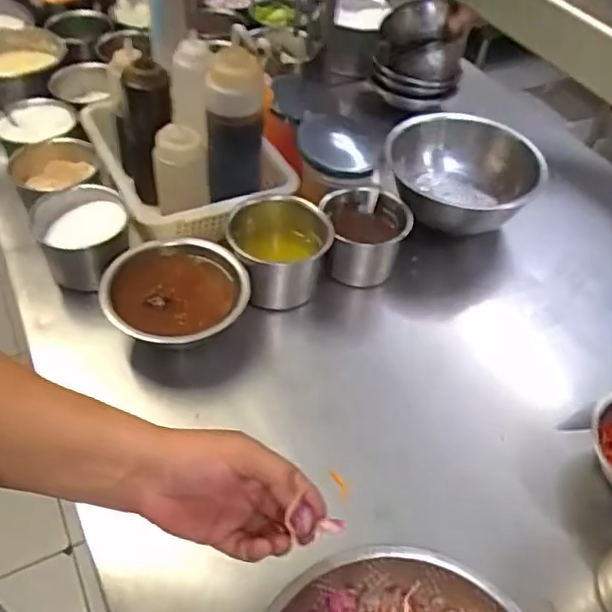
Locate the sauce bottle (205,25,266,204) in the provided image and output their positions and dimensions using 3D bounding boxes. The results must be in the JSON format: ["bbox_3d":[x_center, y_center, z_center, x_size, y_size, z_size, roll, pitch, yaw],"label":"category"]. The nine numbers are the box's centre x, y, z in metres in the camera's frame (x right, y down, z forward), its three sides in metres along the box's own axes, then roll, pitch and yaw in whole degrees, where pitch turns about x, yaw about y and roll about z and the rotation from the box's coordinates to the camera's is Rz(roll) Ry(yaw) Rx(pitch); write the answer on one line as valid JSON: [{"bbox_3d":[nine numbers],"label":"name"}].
[{"bbox_3d":[-0.096,-0.239,0.822,0.076,0.202,0.076,-3,49,-7],"label":"sauce bottle"}]

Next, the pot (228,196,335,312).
[{"bbox_3d":[-0.037,-0.068,0.832,0.131,0.107,0.126,2,49,-2],"label":"pot"}]

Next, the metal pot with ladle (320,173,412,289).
[{"bbox_3d":[0.082,-0.100,0.880,0.118,0.094,0.133,1,49,-3],"label":"metal pot with ladle"}]

